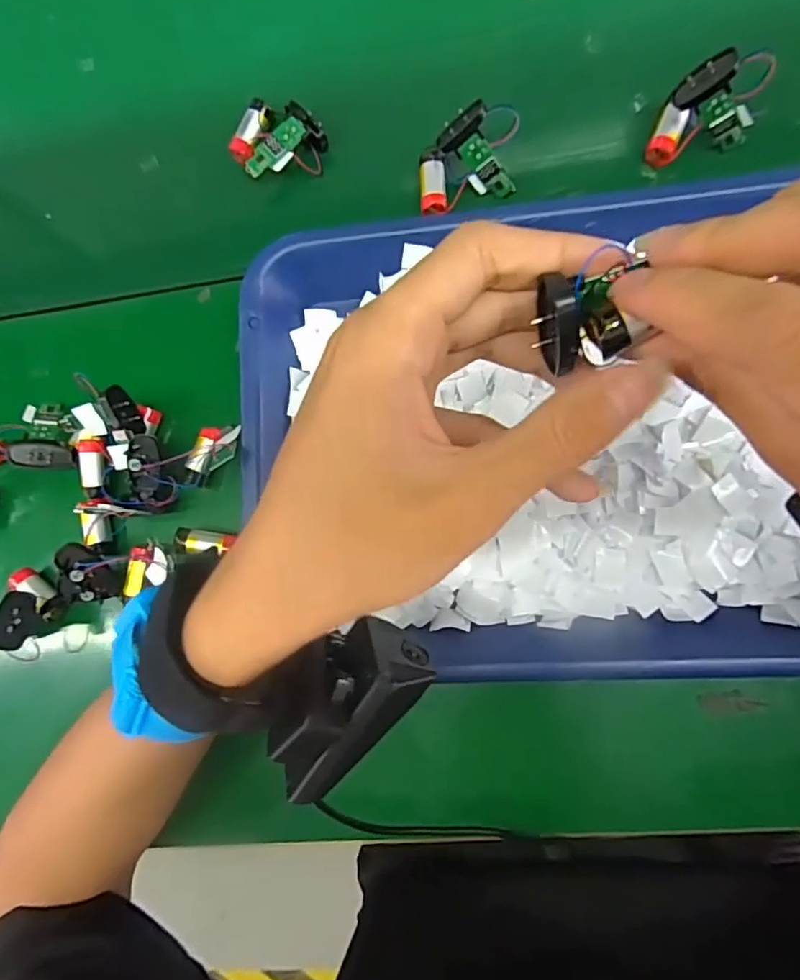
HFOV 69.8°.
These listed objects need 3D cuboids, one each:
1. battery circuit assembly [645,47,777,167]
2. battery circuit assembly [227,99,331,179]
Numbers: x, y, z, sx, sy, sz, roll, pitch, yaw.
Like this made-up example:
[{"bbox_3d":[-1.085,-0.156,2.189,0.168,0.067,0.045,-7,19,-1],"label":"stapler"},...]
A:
[{"bbox_3d":[0.169,-0.210,0.317,0.051,0.046,0.029,-9,86,8],"label":"battery circuit assembly"},{"bbox_3d":[-0.078,-0.219,0.363,0.052,0.019,0.054,0,87,8],"label":"battery circuit assembly"}]

